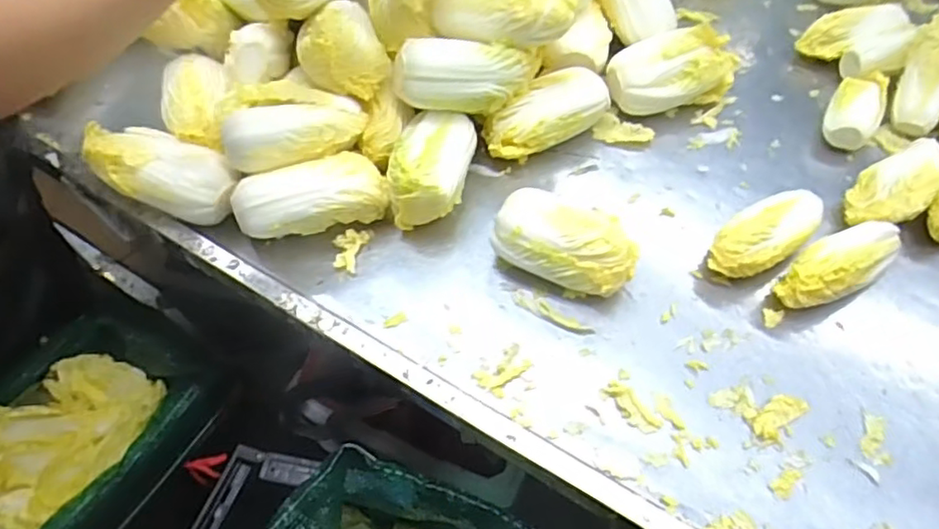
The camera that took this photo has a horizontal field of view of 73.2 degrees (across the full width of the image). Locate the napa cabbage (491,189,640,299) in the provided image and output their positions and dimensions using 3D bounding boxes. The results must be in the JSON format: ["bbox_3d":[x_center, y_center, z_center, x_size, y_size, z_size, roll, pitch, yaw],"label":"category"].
[{"bbox_3d":[0.091,-0.021,0.585,0.130,0.067,0.080,22,60,14],"label":"napa cabbage"}]

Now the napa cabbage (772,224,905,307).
[{"bbox_3d":[0.332,0.003,0.573,0.118,0.056,0.053,-26,61,-15],"label":"napa cabbage"}]

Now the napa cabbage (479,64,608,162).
[{"bbox_3d":[0.082,-0.156,0.677,0.138,0.058,0.060,-27,61,-16],"label":"napa cabbage"}]

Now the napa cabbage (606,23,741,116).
[{"bbox_3d":[0.229,-0.212,0.696,0.152,0.071,0.066,-9,58,-5],"label":"napa cabbage"}]

